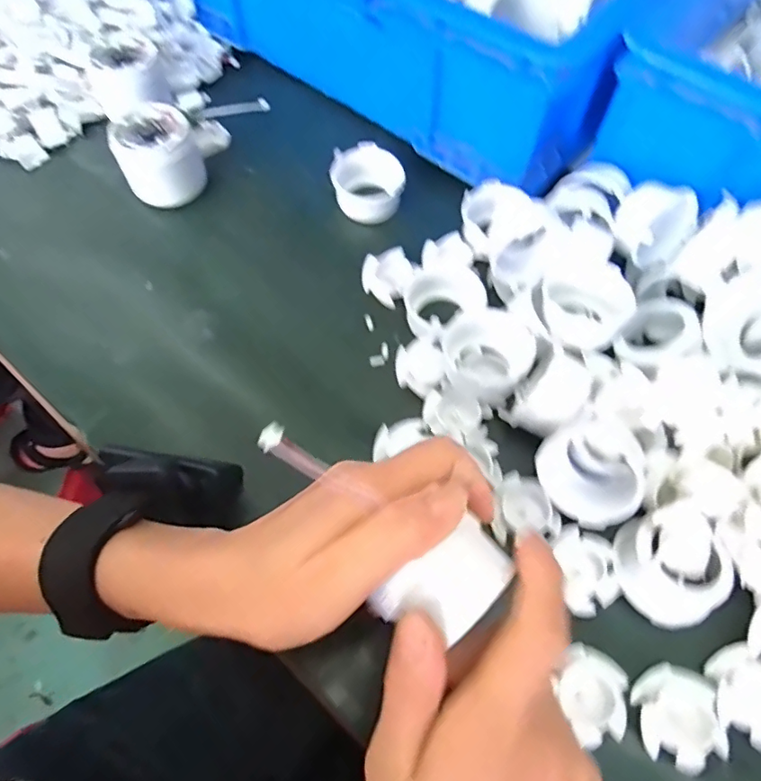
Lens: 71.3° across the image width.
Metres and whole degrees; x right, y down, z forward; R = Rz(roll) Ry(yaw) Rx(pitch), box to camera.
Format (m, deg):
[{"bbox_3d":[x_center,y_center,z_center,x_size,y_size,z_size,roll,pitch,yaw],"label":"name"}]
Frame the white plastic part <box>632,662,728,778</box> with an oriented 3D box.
[{"bbox_3d":[0.146,0.159,0.258,0.038,0.007,0.044,-10,65,-5],"label":"white plastic part"}]

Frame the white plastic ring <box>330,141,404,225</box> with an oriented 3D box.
[{"bbox_3d":[-0.010,-0.162,0.414,0.050,0.028,0.055,0,64,0],"label":"white plastic ring"}]

